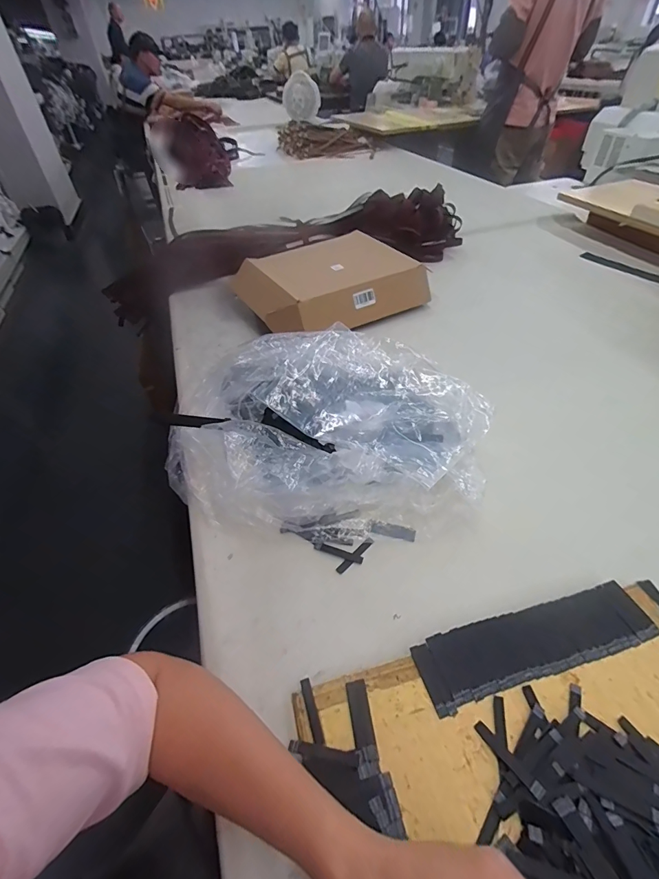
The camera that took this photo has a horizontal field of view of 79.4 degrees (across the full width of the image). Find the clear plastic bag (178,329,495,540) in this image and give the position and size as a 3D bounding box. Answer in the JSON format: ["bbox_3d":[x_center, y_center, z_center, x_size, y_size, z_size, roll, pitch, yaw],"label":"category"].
[{"bbox_3d":[0.000,-0.030,0.569,0.423,0.108,0.344,8,47,12],"label":"clear plastic bag"}]

